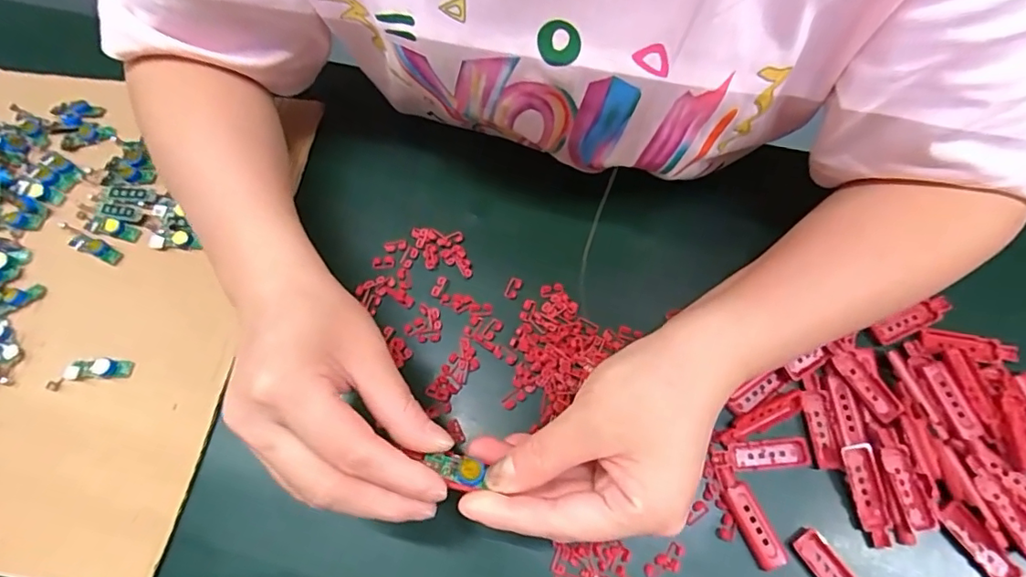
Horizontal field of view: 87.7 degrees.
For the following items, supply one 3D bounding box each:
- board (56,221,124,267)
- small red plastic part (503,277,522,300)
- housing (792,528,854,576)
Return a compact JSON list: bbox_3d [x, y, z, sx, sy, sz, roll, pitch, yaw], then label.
[{"bbox_3d":[-0.302,-0.032,0.377,0.055,0.006,0.014,23,71,10],"label":"board"},{"bbox_3d":[0.000,-0.001,0.358,0.009,0.004,0.015,18,71,9],"label":"small red plastic part"},{"bbox_3d":[0.174,0.156,0.286,0.016,0.006,0.053,-33,72,-10],"label":"housing"}]

